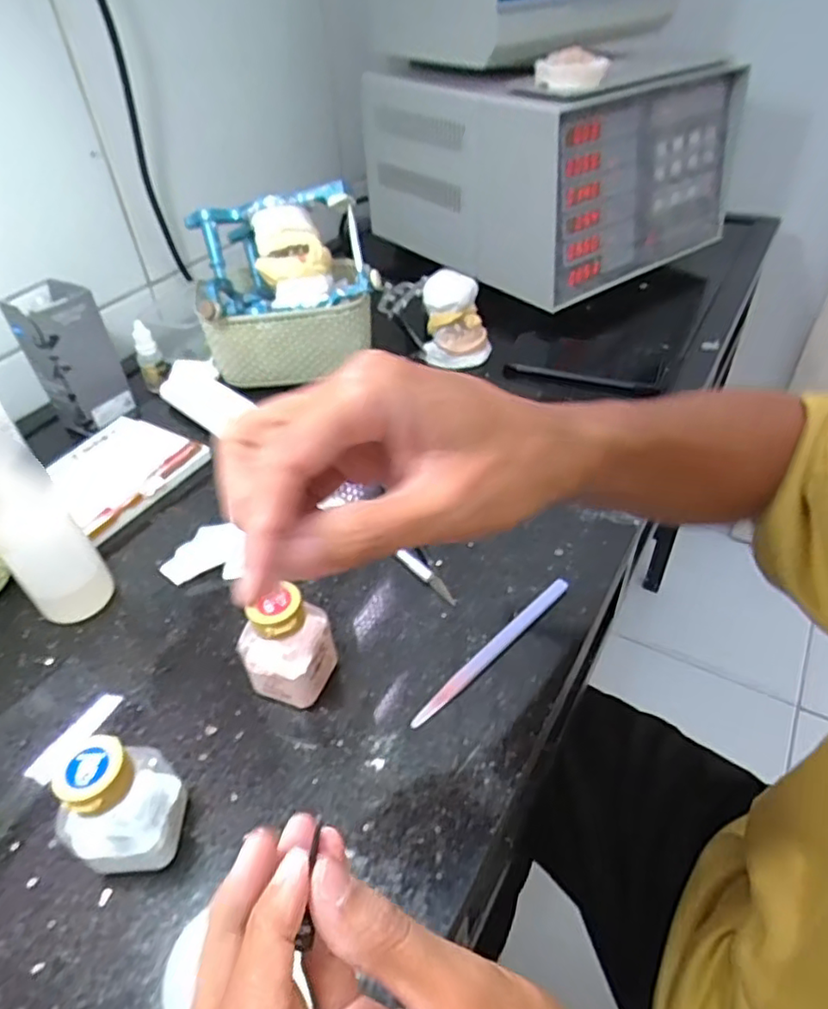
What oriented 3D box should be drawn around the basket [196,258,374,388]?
[{"bbox_3d":[-0.125,-0.217,0.607,0.163,0.149,0.118,-11,43,-8],"label":"basket"}]

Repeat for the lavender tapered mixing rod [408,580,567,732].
[{"bbox_3d":[0.051,0.088,0.386,0.140,0.006,0.009,-35,51,-29],"label":"lavender tapered mixing rod"}]

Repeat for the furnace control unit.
[{"bbox_3d":[0.187,-0.466,0.823,0.355,0.203,0.363,-30,49,-26],"label":"furnace control unit"}]

